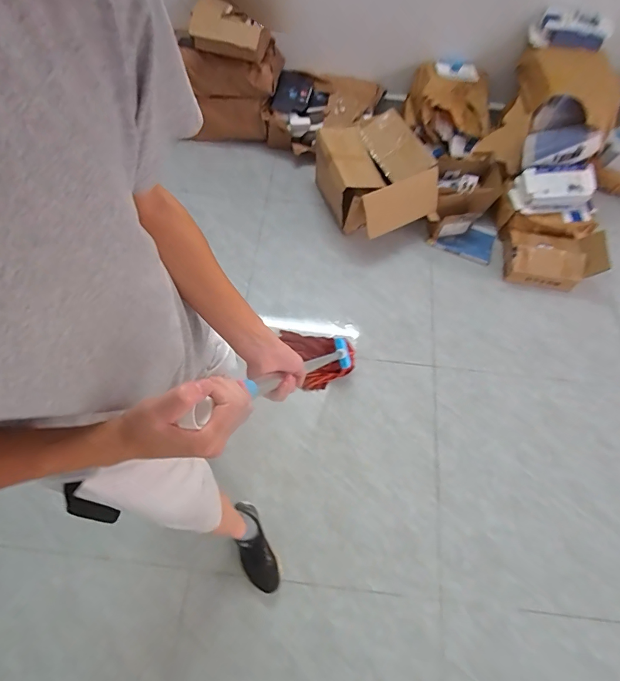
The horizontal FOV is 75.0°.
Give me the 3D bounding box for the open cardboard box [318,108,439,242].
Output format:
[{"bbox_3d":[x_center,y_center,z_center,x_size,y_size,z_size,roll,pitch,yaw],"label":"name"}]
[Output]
[{"bbox_3d":[0.284,-0.713,1.810,0.407,0.275,0.557,-15,68,-8],"label":"open cardboard box"}]

